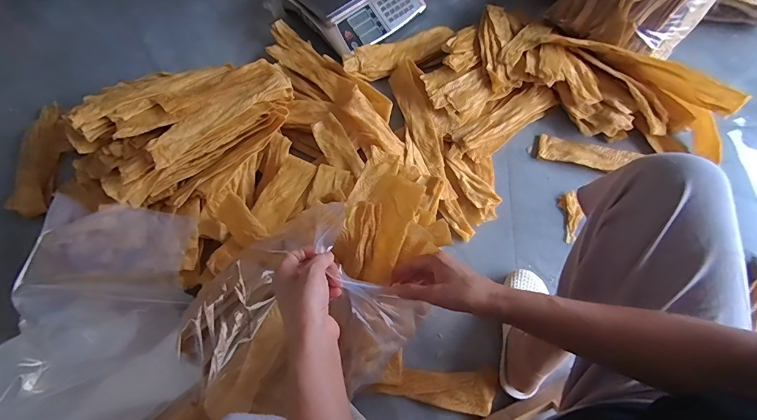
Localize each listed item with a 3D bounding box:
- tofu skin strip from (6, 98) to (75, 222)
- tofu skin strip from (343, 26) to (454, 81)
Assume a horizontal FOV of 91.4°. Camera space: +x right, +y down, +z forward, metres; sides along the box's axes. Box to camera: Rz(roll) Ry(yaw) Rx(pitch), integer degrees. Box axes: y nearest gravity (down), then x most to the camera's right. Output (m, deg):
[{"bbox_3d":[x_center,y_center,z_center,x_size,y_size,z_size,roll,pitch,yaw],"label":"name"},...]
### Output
[{"bbox_3d":[-0.834,-0.140,0.934,0.094,0.031,0.348,-12,64,-3],"label":"tofu skin strip"},{"bbox_3d":[0.059,-0.438,1.020,0.323,0.054,0.081,-22,64,-7],"label":"tofu skin strip"}]

